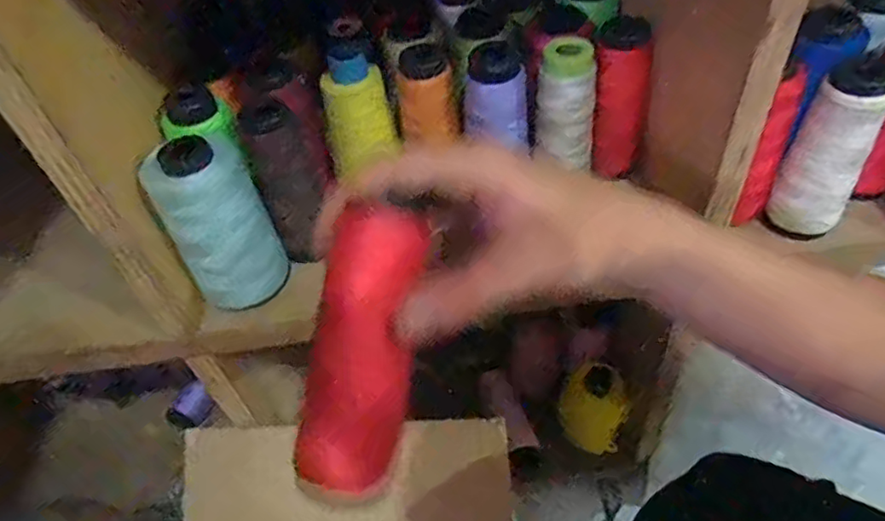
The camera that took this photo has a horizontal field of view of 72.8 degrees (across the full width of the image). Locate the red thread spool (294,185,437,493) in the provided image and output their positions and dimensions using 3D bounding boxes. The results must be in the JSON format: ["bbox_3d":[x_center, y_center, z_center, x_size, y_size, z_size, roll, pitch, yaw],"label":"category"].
[{"bbox_3d":[-0.026,0.032,0.229,0.037,0.107,0.036,11,8,-2],"label":"red thread spool"}]

